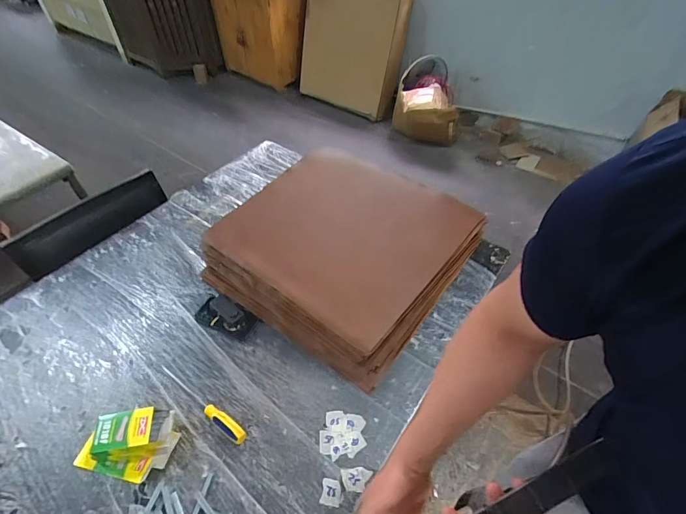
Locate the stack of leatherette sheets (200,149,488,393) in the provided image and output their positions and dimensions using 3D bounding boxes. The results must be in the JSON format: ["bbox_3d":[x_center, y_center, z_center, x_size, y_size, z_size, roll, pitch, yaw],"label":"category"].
[{"bbox_3d":[-0.005,-0.046,1.120,0.626,0.129,0.618,30,55,25],"label":"stack of leatherette sheets"}]

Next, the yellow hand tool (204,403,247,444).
[{"bbox_3d":[-0.259,0.364,0.824,0.111,0.026,0.031,29,54,24],"label":"yellow hand tool"}]

